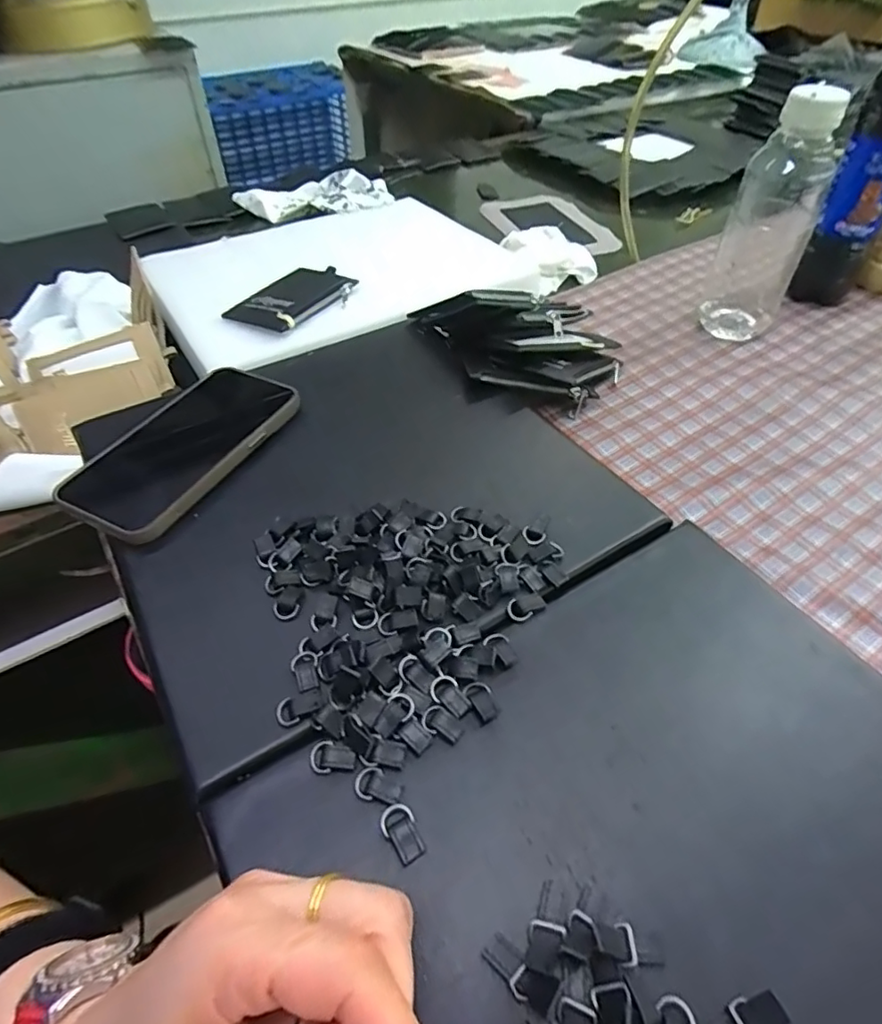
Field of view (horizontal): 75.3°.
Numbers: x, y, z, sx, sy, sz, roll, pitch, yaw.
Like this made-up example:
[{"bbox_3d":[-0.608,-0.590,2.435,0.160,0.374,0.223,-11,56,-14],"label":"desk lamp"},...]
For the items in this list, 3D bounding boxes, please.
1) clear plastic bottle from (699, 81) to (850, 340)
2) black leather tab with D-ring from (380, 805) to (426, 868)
[{"bbox_3d":[0.280,-0.247,0.488,0.068,0.184,0.068,23,53,22],"label":"clear plastic bottle"},{"bbox_3d":[-0.016,0.133,0.236,0.013,0.005,0.021,-22,51,-16],"label":"black leather tab with D-ring"}]

